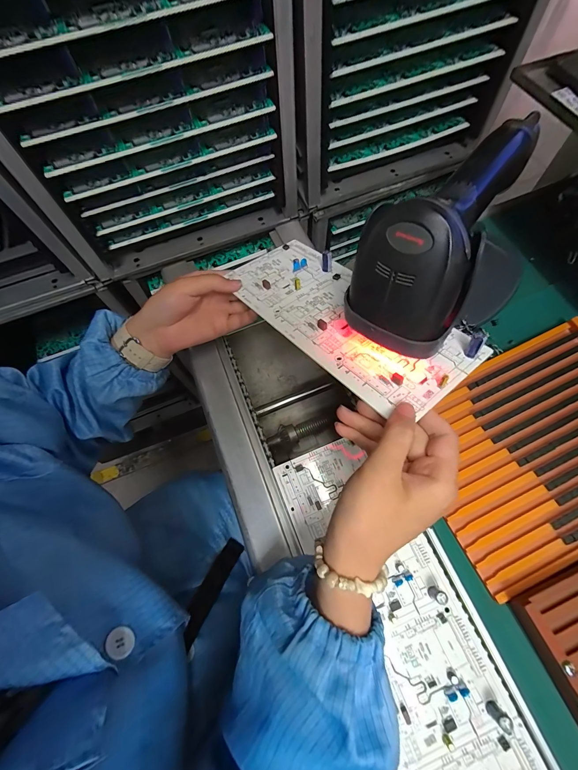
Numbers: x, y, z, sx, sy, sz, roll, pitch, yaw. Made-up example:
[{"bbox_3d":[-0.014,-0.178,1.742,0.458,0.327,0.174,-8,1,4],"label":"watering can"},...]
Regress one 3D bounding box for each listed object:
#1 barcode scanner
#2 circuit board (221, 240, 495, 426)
[{"bbox_3d":[0.107,-0.111,0.197,0.075,0.071,0.180,36,89,16],"label":"barcode scanner"},{"bbox_3d":[0.044,-0.071,0.301,0.107,0.017,0.249,-35,57,-12],"label":"circuit board"}]

